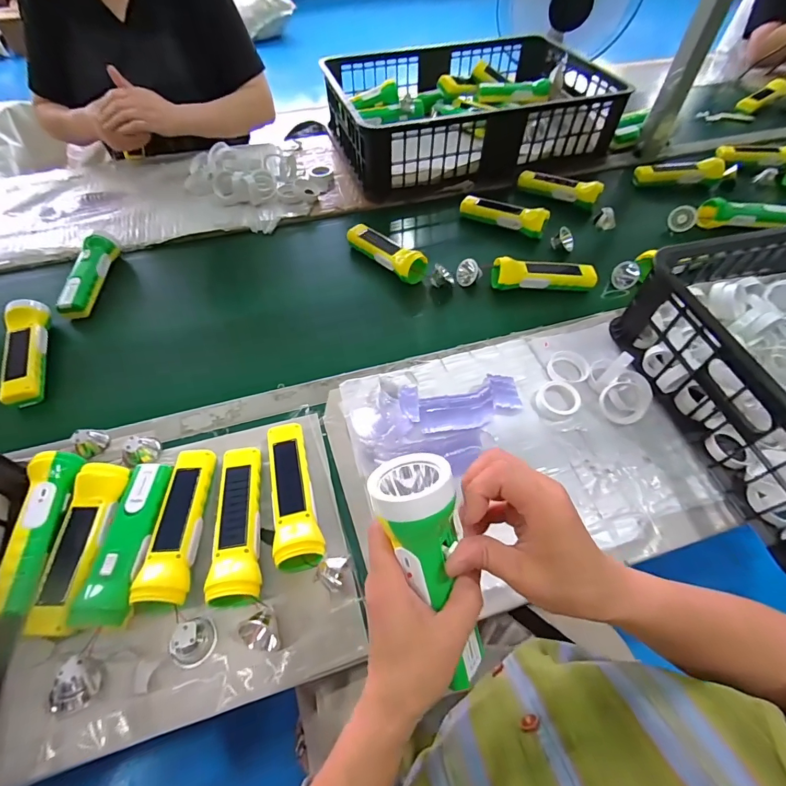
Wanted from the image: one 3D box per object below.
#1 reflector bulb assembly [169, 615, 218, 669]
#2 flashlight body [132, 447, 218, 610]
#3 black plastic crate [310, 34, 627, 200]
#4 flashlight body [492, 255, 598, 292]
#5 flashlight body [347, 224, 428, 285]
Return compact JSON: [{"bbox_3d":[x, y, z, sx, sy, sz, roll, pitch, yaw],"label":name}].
[{"bbox_3d":[-0.187,0.234,0.383,0.032,0.025,0.041,21,57,14],"label":"reflector bulb assembly"},{"bbox_3d":[-0.226,0.140,0.441,0.047,0.036,0.160,-2,55,-2],"label":"flashlight body"},{"bbox_3d":[0.164,-0.653,0.943,0.584,0.133,0.431,-12,56,-9],"label":"black plastic crate"},{"bbox_3d":[0.249,-0.198,0.674,0.166,0.042,0.049,-2,55,-2],"label":"flashlight body"},{"bbox_3d":[-0.016,-0.246,0.718,0.054,0.043,0.173,-38,63,-24],"label":"flashlight body"}]

